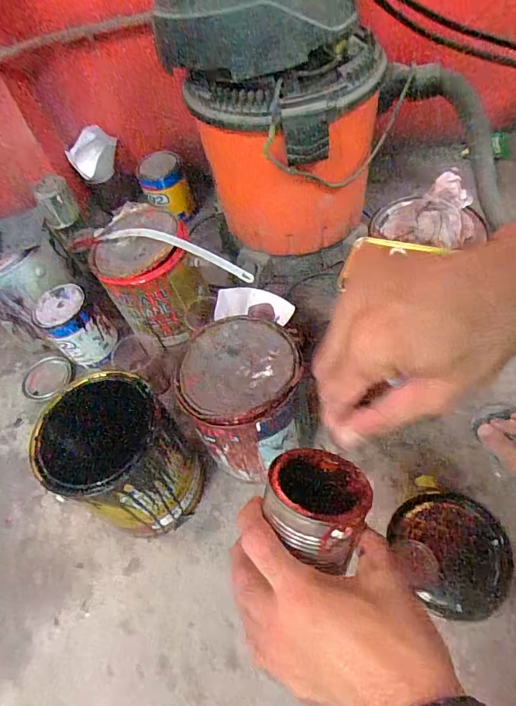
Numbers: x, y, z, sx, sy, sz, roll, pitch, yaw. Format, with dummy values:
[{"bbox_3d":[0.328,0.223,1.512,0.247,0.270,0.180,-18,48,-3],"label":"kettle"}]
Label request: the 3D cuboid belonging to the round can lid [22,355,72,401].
[{"bbox_3d":[-0.395,0.045,0.828,0.090,0.011,0.096,-5,54,7],"label":"round can lid"}]

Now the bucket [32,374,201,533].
[{"bbox_3d":[-0.184,0.157,0.605,0.163,0.216,0.153,-5,54,7],"label":"bucket"}]

